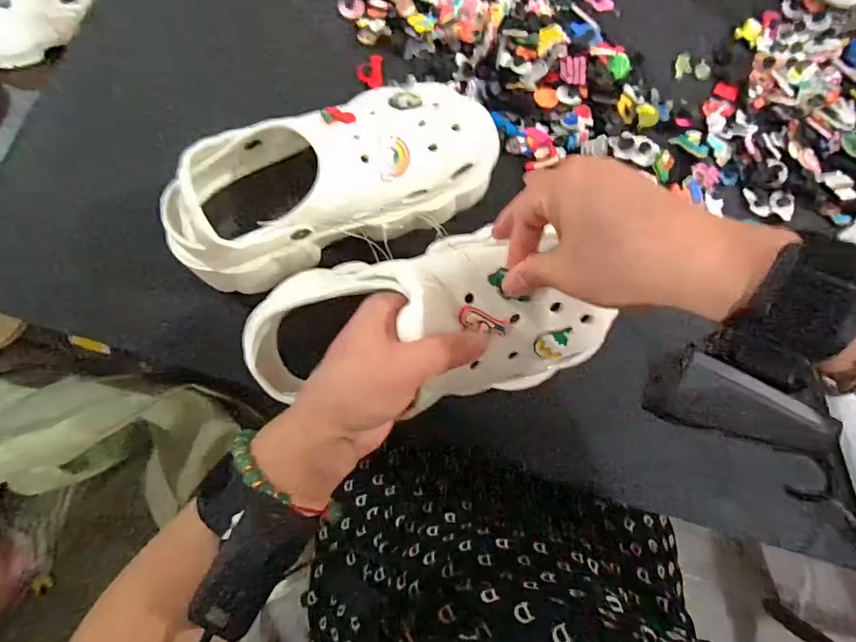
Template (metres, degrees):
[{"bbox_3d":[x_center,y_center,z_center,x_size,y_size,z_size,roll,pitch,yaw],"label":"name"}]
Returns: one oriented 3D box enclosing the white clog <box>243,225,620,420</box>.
[{"bbox_3d":[-0.001,0.006,0.317,0.242,0.098,0.096,1,75,2],"label":"white clog"}]

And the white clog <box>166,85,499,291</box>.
[{"bbox_3d":[-0.073,-0.118,0.387,0.271,0.085,0.109,-22,76,-6],"label":"white clog"}]

